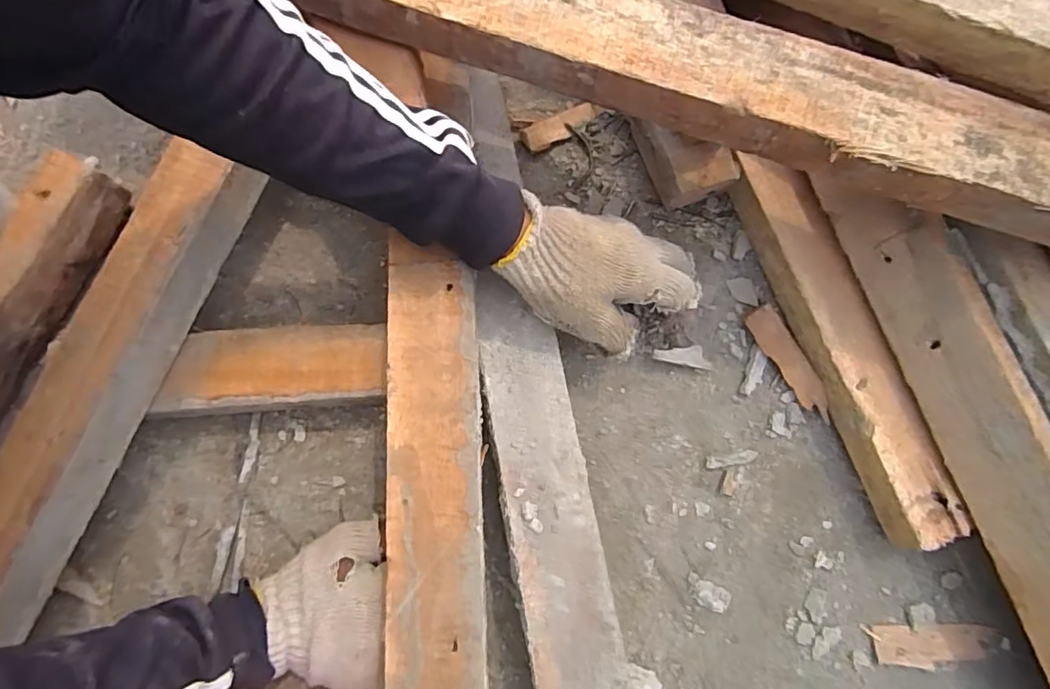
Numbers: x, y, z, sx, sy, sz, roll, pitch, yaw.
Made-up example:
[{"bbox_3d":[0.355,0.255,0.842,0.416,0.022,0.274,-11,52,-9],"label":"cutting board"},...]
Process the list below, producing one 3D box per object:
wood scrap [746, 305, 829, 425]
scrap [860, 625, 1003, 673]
[{"bbox_3d":[0.212,0.016,0.458,0.024,0.008,0.100,-34,85,22],"label":"wood scrap"},{"bbox_3d":[0.303,0.224,0.427,0.098,0.004,0.030,1,78,-1],"label":"scrap"}]

